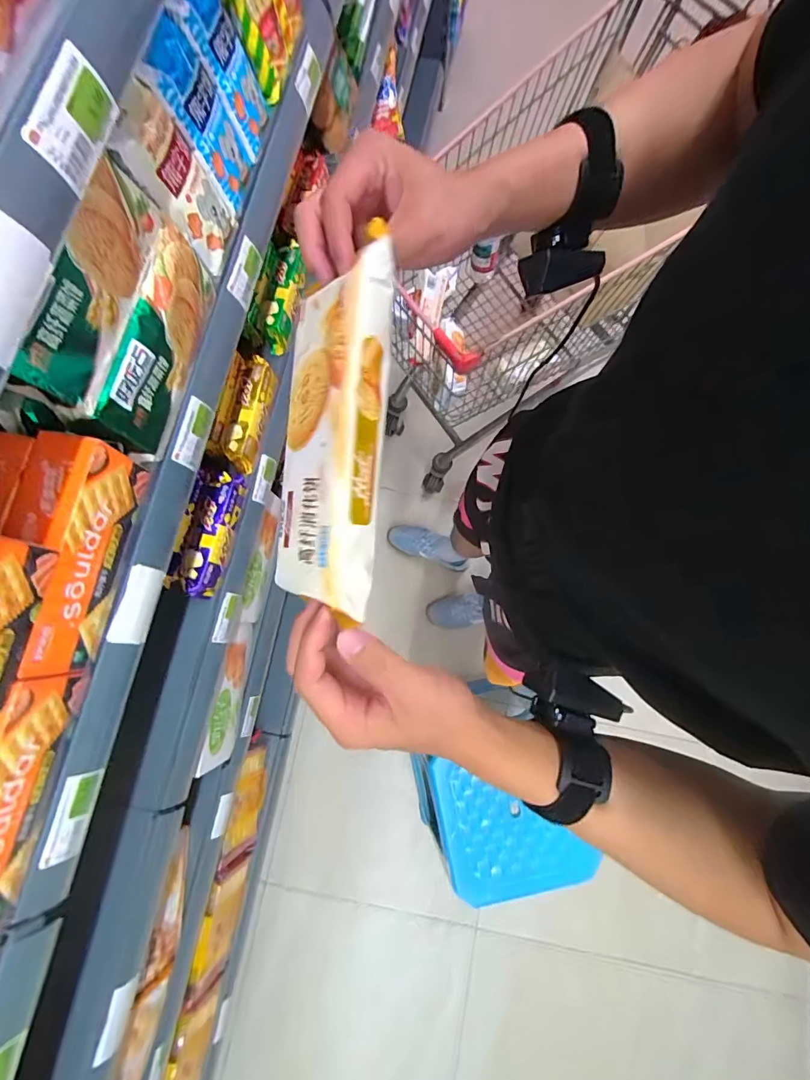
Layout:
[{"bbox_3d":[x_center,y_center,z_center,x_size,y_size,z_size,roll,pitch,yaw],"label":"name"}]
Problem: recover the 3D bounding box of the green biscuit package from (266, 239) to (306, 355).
[{"bbox_3d":[-0.202,-0.416,0.747,0.041,0.048,0.184,11,91,1],"label":"green biscuit package"}]

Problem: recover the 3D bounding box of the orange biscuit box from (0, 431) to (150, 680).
[{"bbox_3d":[-0.322,0.014,0.413,0.068,0.084,0.206,8,79,0],"label":"orange biscuit box"}]

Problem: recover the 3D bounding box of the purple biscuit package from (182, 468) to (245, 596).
[{"bbox_3d":[-0.295,-0.012,0.676,0.053,0.043,0.196,9,79,0],"label":"purple biscuit package"}]

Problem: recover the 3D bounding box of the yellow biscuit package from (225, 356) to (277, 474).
[{"bbox_3d":[-0.251,-0.206,0.711,0.043,0.048,0.180,13,79,1],"label":"yellow biscuit package"}]

